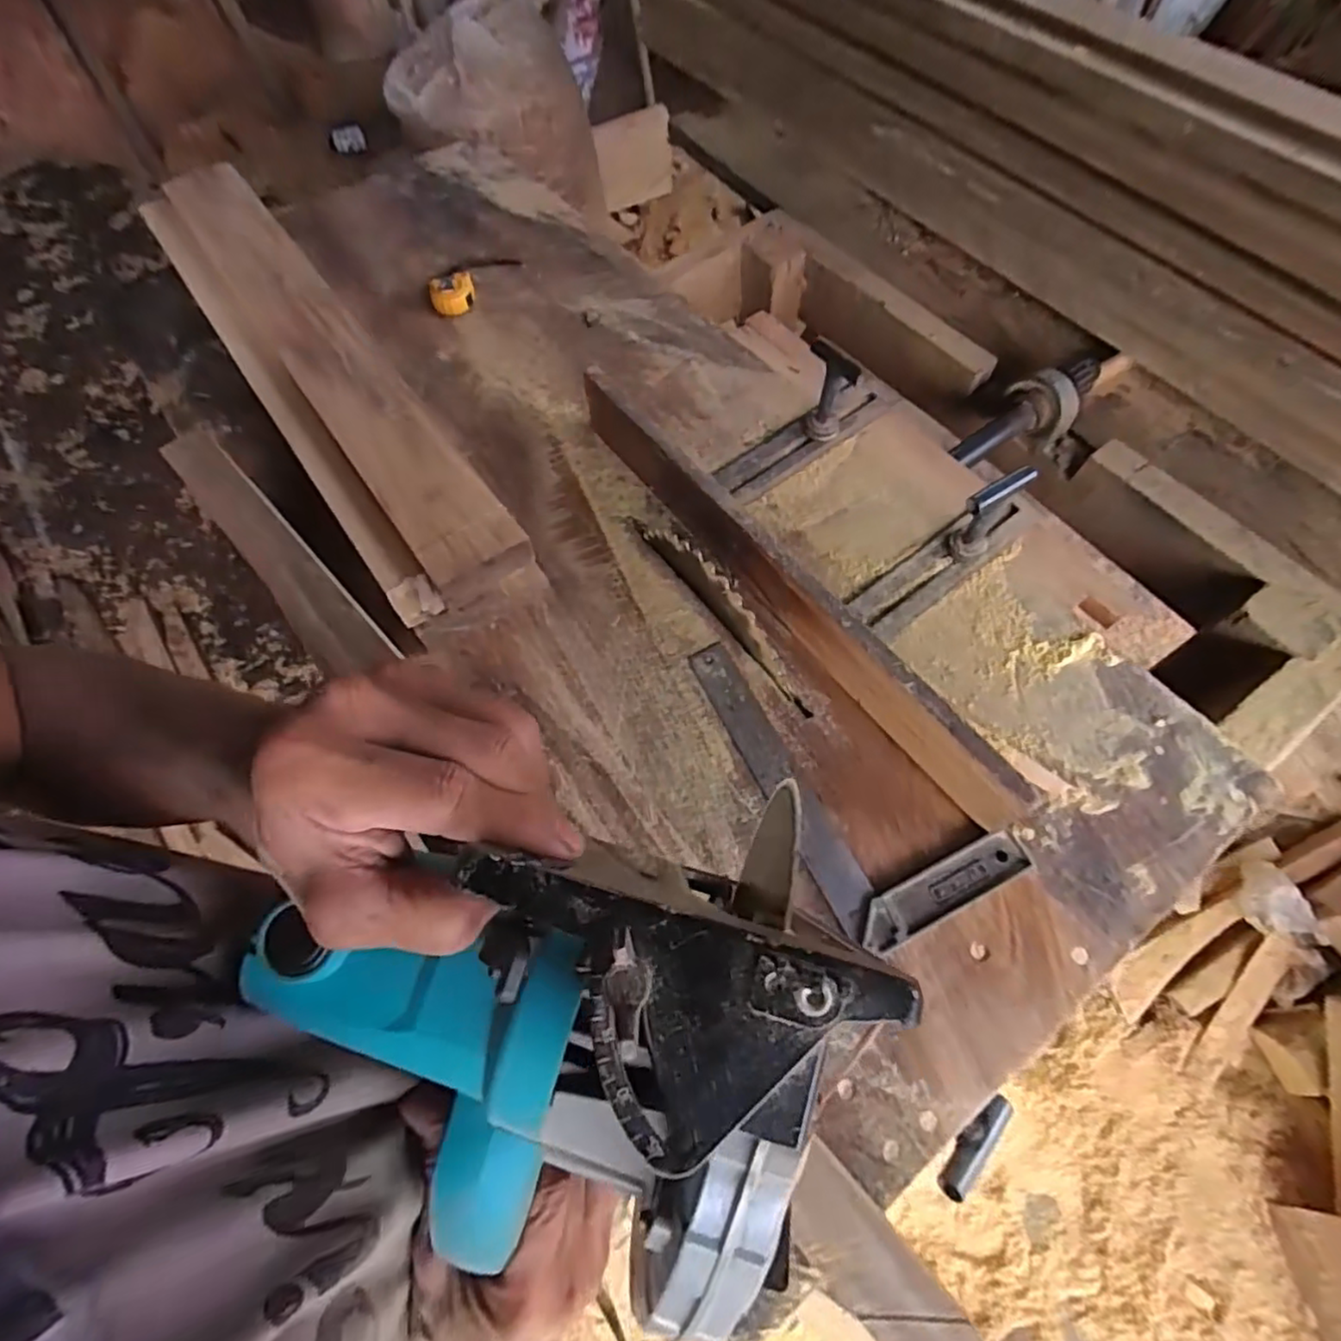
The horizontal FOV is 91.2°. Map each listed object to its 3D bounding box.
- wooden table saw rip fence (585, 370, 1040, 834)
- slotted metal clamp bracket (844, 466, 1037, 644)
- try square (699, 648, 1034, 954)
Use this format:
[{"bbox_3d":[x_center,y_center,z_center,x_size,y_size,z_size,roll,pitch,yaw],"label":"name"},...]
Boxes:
[{"bbox_3d":[0.107,-0.093,0.703,0.038,0.108,0.645,-37,69,-14],"label":"wooden table saw rip fence"},{"bbox_3d":[0.320,-0.151,0.721,0.242,0.113,0.069,-38,70,-15],"label":"slotted metal clamp bracket"},{"bbox_3d":[0.176,0.086,0.668,0.182,0.017,0.343,-27,67,-10],"label":"try square"}]

